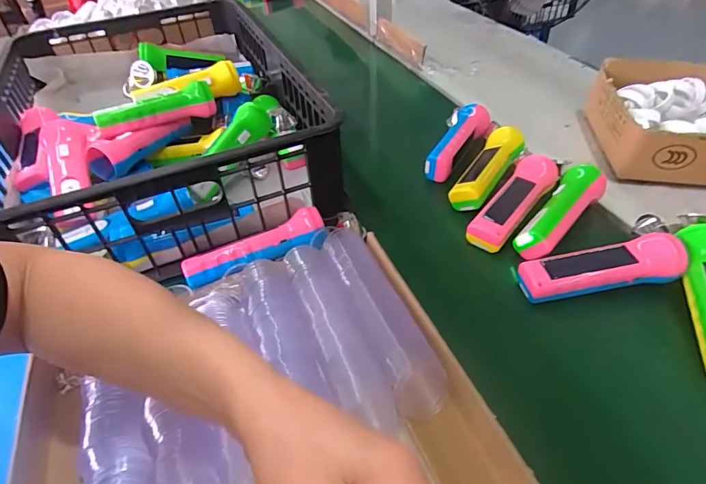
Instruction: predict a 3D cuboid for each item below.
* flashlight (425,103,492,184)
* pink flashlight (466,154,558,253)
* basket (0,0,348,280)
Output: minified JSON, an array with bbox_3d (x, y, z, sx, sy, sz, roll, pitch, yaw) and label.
[{"bbox_3d":[0.155,-0.149,0.651,0.053,0.049,0.165,25,63,27],"label":"flashlight"},{"bbox_3d":[0.205,-0.053,0.548,0.050,0.048,0.157,28,52,29],"label":"pink flashlight"},{"bbox_3d":[-0.284,-0.191,0.629,0.389,0.108,0.562,-20,46,-16],"label":"basket"}]

